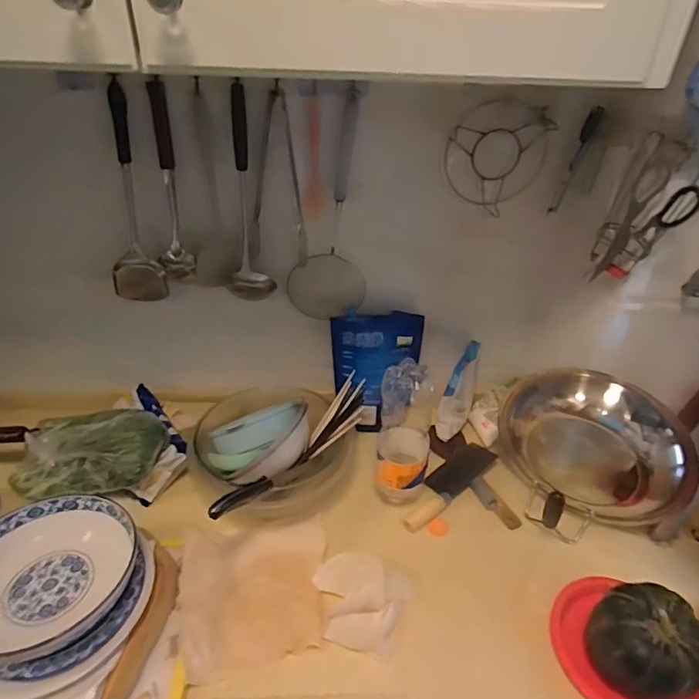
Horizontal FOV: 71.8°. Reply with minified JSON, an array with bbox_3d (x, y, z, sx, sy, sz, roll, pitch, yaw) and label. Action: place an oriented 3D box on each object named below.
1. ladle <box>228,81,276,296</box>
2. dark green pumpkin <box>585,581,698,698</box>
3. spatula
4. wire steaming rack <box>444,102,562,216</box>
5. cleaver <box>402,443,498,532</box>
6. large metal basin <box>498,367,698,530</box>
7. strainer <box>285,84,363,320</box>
[{"bbox_3d":[-0.178,-0.236,0.813,0.078,0.349,0.058,-14,38,-21],"label":"ladle"},{"bbox_3d":[0.374,0.383,0.619,0.106,0.132,0.125,-29,45,-36],"label":"dark green pumpkin"},{"bbox_3d":[-0.407,-0.245,0.860,0.084,0.398,0.137,-19,40,-26],"label":"spatula"},{"bbox_3d":[0.245,-0.317,0.816,0.167,0.183,0.030,0,35,-2],"label":"wire steaming rack"},{"bbox_3d":[0.178,0.247,0.902,0.238,0.020,0.065,-27,43,-34],"label":"cleaver"},{"bbox_3d":[0.414,0.165,0.832,0.290,0.243,0.117,26,42,31],"label":"large metal basin"},{"bbox_3d":[-0.040,-0.219,0.830,0.131,0.364,0.058,-13,37,-19],"label":"strainer"}]

